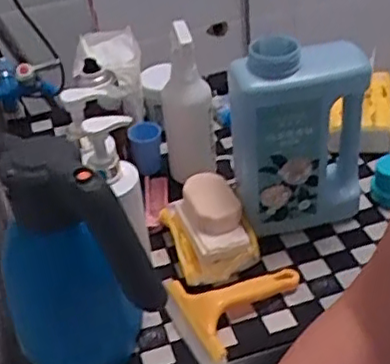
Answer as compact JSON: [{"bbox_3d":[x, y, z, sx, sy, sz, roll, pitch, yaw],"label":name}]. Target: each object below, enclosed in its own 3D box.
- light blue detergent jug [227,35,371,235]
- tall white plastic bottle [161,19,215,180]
[{"bbox_3d":[0.124,-0.055,0.778,0.174,0.236,0.074,-19,42,-11],"label":"light blue detergent jug"},{"bbox_3d":[-0.011,-0.095,0.865,0.070,0.236,0.048,-10,41,-1],"label":"tall white plastic bottle"}]

